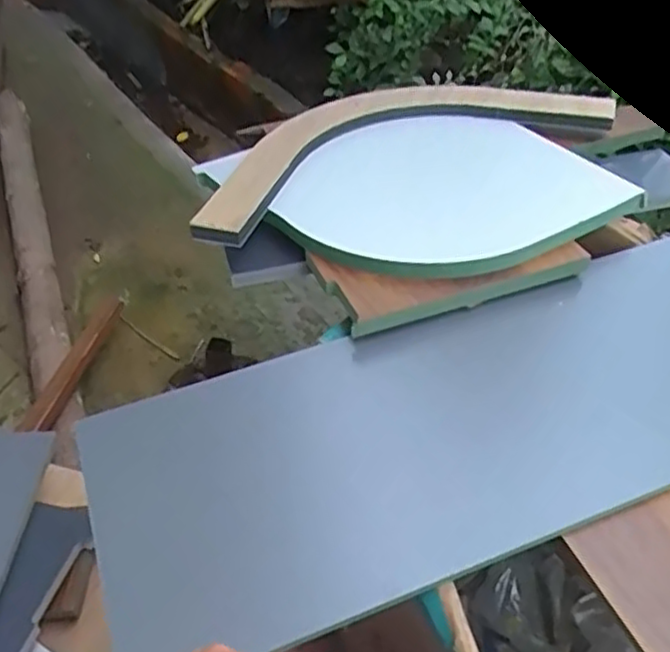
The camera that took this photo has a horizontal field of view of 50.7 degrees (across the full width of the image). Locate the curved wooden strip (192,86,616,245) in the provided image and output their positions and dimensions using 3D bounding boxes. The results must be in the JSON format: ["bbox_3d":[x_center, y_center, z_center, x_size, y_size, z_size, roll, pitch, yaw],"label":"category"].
[{"bbox_3d":[0.056,-0.216,0.789,0.491,0.028,0.198,-20,50,-21],"label":"curved wooden strip"}]

